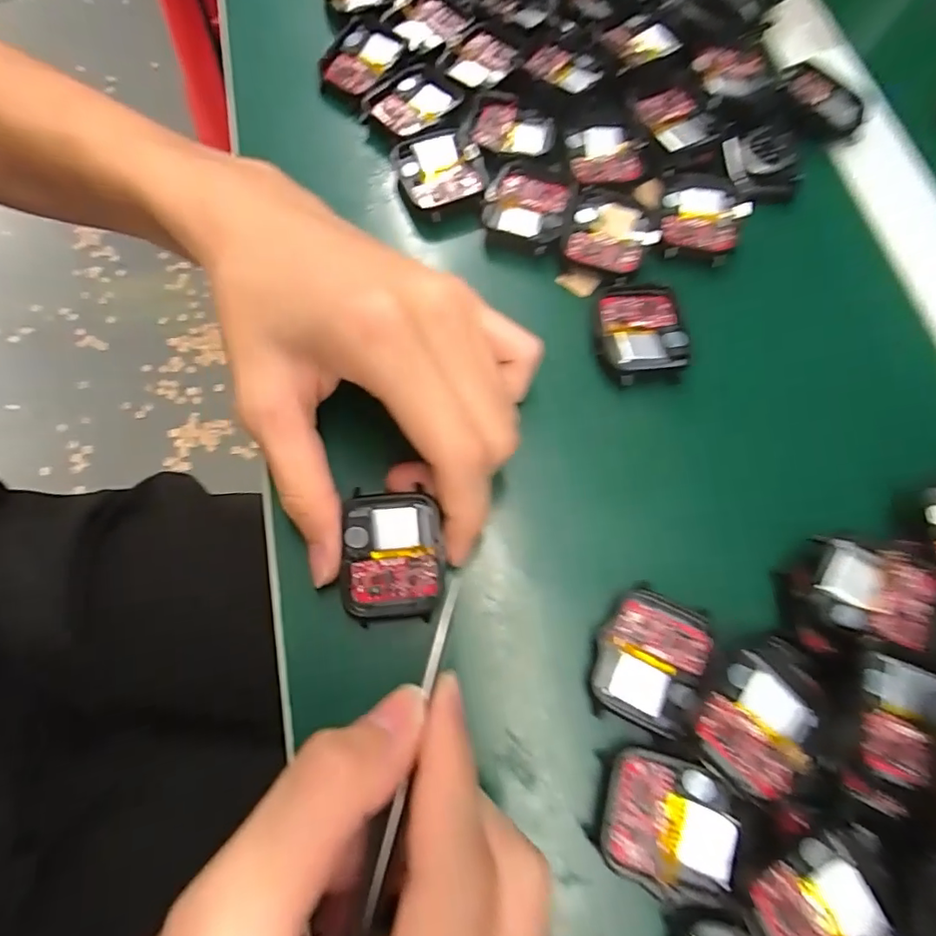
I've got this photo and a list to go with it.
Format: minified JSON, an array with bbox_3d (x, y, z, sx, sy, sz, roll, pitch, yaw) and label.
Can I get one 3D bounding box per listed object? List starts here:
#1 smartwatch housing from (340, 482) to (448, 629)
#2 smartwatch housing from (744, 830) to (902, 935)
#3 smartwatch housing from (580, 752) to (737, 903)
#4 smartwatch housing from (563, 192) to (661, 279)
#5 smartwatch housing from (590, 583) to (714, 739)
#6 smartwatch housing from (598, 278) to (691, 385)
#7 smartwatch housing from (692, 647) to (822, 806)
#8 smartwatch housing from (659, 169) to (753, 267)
[{"bbox_3d":[-0.027,0.032,0.199,0.036,0.009,0.044,-3,72,0],"label":"smartwatch housing"},{"bbox_3d":[0.104,0.130,0.159,0.042,0.010,0.035,-18,72,-9],"label":"smartwatch housing"},{"bbox_3d":[0.064,0.113,0.173,0.040,0.009,0.037,20,71,5],"label":"smartwatch housing"},{"bbox_3d":[0.066,-0.105,0.252,0.038,0.011,0.041,21,71,5],"label":"smartwatch housing"},{"bbox_3d":[0.063,0.066,0.189,0.035,0.010,0.044,31,72,8],"label":"smartwatch housing"},{"bbox_3d":[0.074,-0.057,0.236,0.035,0.011,0.046,-2,70,-3],"label":"smartwatch housing"},{"bbox_3d":[0.094,0.083,0.176,0.035,0.008,0.041,38,73,11],"label":"smartwatch housing"},{"bbox_3d":[0.109,-0.115,0.252,0.038,0.005,0.044,10,70,1],"label":"smartwatch housing"}]

